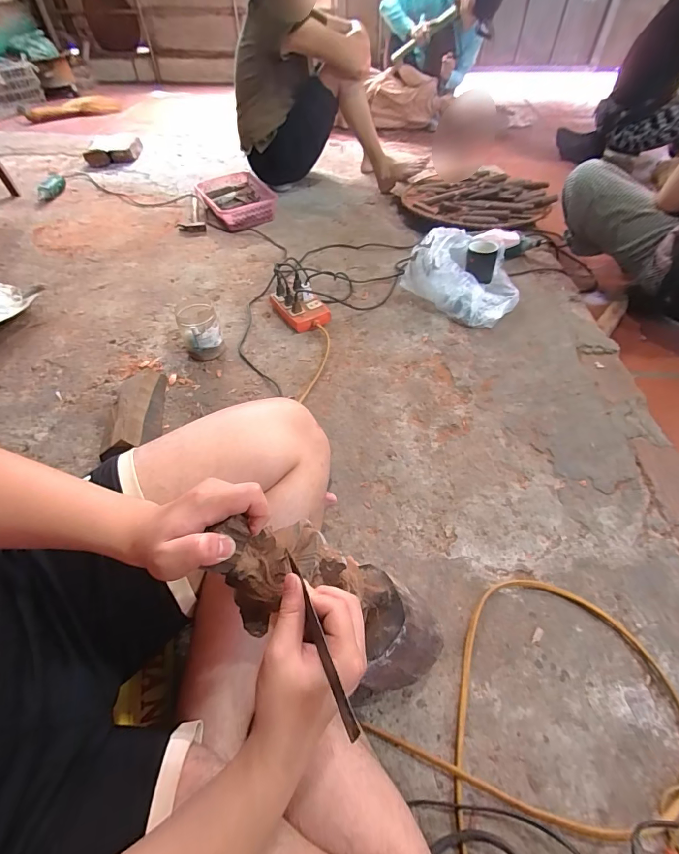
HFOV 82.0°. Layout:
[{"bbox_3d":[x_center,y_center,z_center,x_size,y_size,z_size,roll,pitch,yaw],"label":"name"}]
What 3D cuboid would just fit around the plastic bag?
[{"bbox_3d":[0.361,-0.424,1.056,0.277,0.152,0.262,35,59,25],"label":"plastic bag"}]

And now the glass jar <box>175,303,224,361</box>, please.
[{"bbox_3d":[-0.340,-0.236,0.955,0.088,0.126,0.106,-22,55,-17],"label":"glass jar"}]

